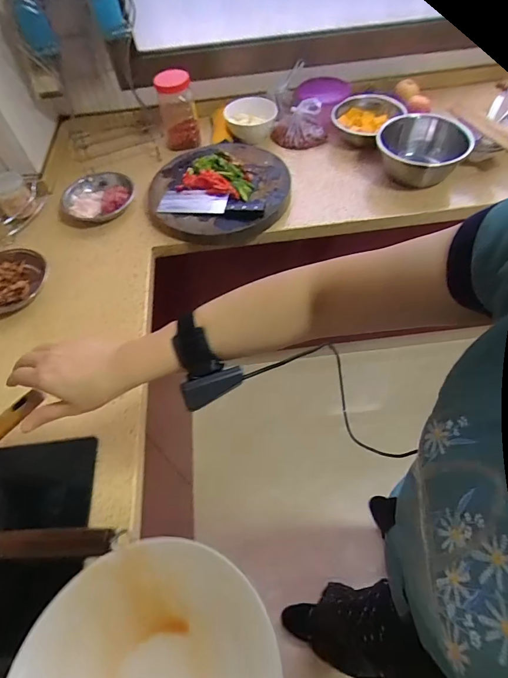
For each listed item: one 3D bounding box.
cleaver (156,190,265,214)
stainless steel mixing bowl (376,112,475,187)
[{"bbox_3d":[-0.110,-0.353,1.018,0.275,0.025,0.083,8,57,10],"label":"cleaver"},{"bbox_3d":[0.451,-0.499,1.067,0.230,0.115,0.242,-2,56,3],"label":"stainless steel mixing bowl"}]

